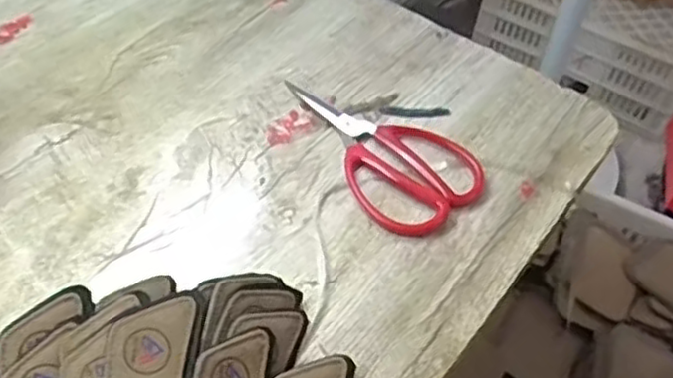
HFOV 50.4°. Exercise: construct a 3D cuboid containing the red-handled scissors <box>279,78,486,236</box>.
[{"bbox_3d":[0.037,-0.040,0.571,0.097,0.014,0.179,-22,54,-21],"label":"red-handled scissors"}]

